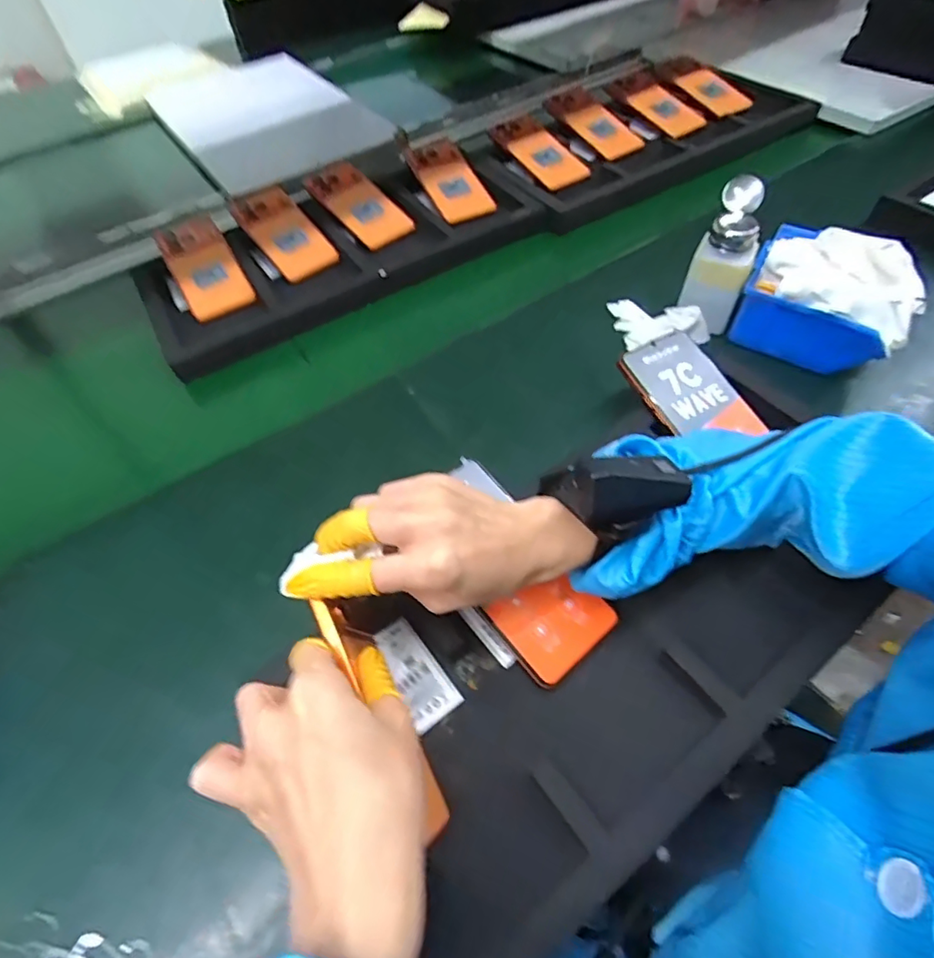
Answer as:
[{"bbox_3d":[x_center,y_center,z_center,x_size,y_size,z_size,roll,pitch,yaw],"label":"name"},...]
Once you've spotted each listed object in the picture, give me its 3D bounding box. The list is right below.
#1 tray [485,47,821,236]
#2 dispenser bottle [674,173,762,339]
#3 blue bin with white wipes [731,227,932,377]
[{"bbox_3d":[0.238,-0.507,0.788,0.459,0.056,0.282,-25,56,-13],"label":"tray"},{"bbox_3d":[0.250,-0.211,0.523,0.053,0.129,0.056,26,60,22],"label":"dispenser bottle"},{"bbox_3d":[0.347,-0.176,0.518,0.142,0.094,0.121,25,60,21],"label":"blue bin with white wipes"}]

